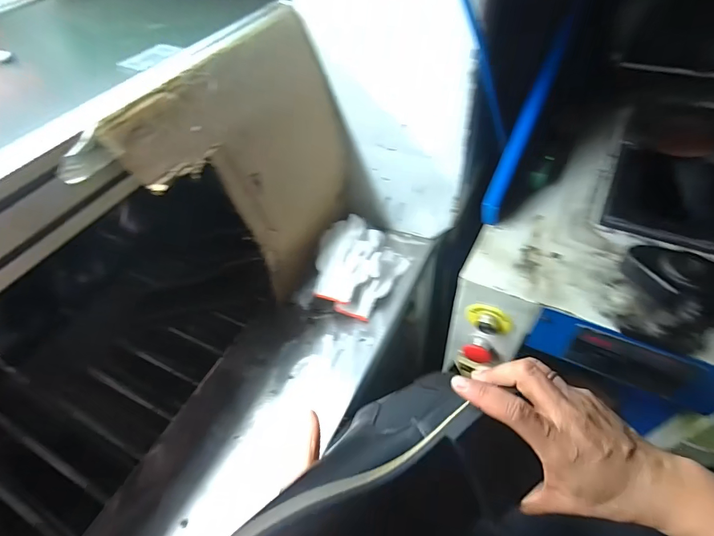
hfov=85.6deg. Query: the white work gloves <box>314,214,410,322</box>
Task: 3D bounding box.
[{"bbox_3d":[0.005,-0.007,0.701,0.156,0.078,0.184,7,51,12],"label":"white work gloves"}]

